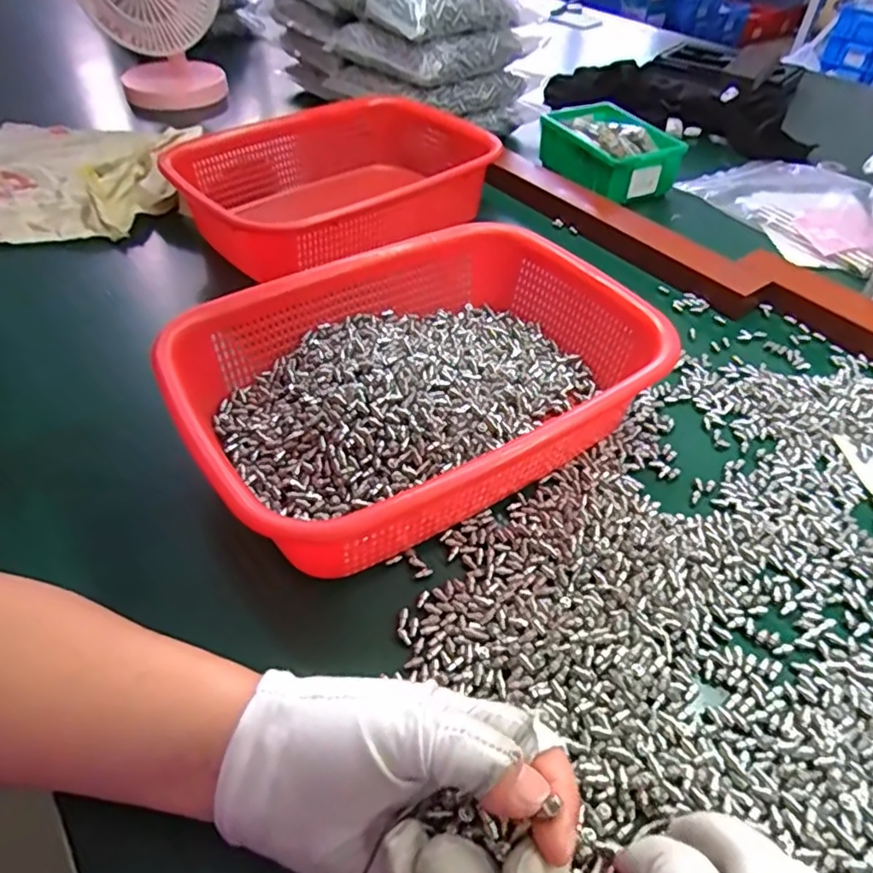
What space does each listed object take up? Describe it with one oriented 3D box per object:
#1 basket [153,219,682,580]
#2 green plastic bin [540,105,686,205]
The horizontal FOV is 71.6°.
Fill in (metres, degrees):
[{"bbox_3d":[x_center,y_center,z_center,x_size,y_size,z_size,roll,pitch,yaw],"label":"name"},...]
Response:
[{"bbox_3d":[-0.006,-0.037,0.390,0.271,0.073,0.209,-24,51,-22],"label":"basket"},{"bbox_3d":[0.196,-0.329,0.690,0.113,0.050,0.157,-15,48,-14],"label":"green plastic bin"}]

